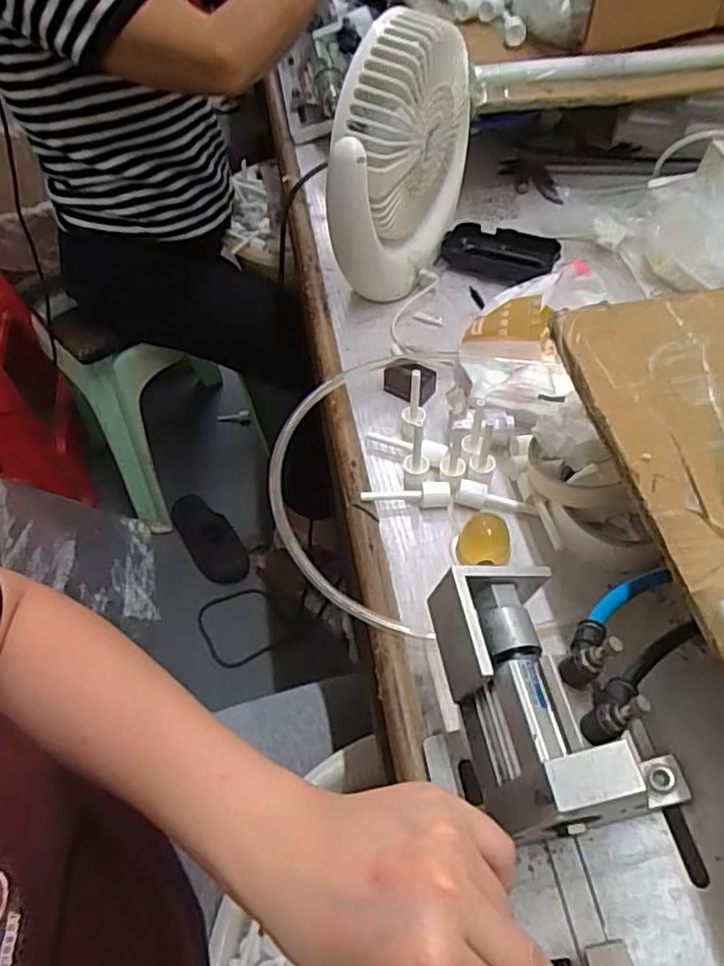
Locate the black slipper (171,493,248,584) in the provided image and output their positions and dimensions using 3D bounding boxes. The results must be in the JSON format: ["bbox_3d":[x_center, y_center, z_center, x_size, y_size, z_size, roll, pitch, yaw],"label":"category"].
[{"bbox_3d":[-0.300,0.105,1.279,0.091,0.060,0.220,-29,56,-18],"label":"black slipper"}]

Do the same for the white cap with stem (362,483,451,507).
[{"bbox_3d":[0.033,0.010,0.478,0.064,0.016,0.014,0,52,3],"label":"white cap with stem"}]

